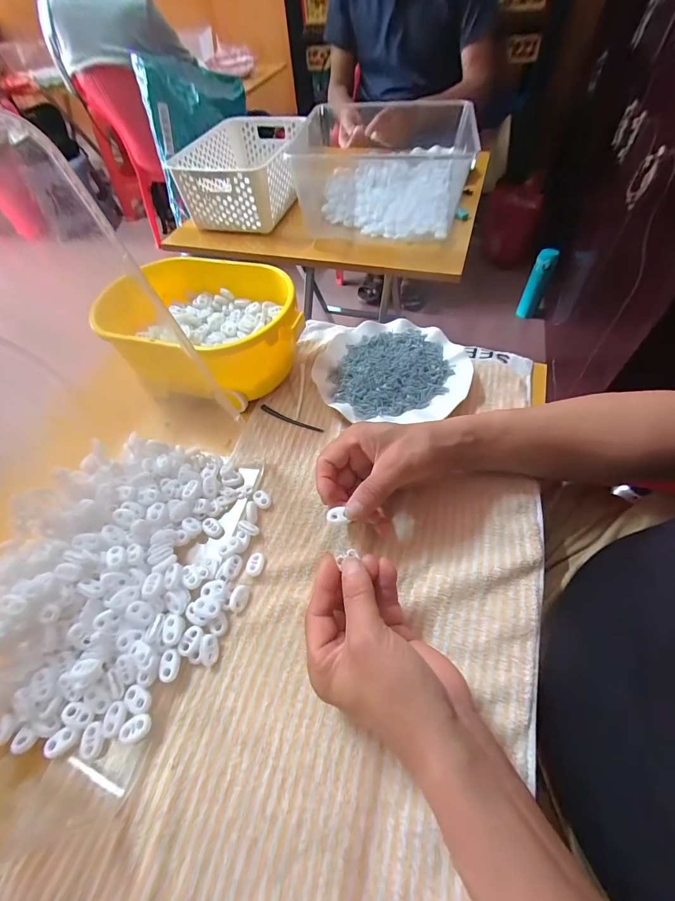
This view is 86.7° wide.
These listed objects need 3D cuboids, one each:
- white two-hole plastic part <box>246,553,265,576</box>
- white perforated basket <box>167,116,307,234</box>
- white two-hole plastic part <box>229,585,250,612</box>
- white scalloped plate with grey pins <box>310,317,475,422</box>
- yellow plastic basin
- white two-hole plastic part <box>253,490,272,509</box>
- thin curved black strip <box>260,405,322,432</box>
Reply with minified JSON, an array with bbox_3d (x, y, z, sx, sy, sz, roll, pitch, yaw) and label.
[{"bbox_3d":[-0.075,0.105,0.330,0.015,0.010,0.022,9,57,11],"label":"white two-hole plastic part"},{"bbox_3d":[-0.190,-0.584,0.761,0.213,0.116,0.316,2,55,6],"label":"white perforated basket"},{"bbox_3d":[-0.086,0.129,0.313,0.013,0.010,0.022,-1,55,4],"label":"white two-hole plastic part"},{"bbox_3d":[0.067,-0.102,0.454,0.183,0.023,0.160,-6,55,1],"label":"white scalloped plate with grey pins"},{"bbox_3d":[-0.156,-0.147,0.455,0.241,0.105,0.161,15,58,15],"label":"yellow plastic basin"},{"bbox_3d":[-0.078,0.050,0.367,0.021,0.004,0.015,36,58,8],"label":"white two-hole plastic part"},{"bbox_3d":[-0.057,-0.038,0.429,0.086,0.004,0.011,23,60,19],"label":"thin curved black strip"}]

